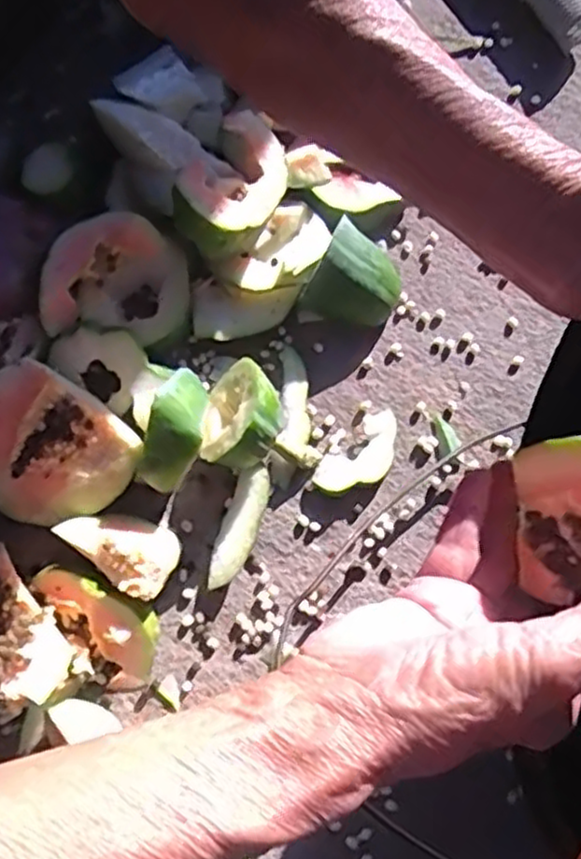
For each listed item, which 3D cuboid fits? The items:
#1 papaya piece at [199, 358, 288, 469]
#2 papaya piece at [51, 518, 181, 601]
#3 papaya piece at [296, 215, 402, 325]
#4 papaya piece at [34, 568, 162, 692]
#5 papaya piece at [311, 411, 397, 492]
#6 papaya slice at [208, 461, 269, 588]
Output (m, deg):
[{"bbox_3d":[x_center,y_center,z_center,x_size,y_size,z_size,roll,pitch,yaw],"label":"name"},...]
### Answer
[{"bbox_3d":[-0.029,-0.009,0.454,0.049,0.051,0.065,7,77,1],"label":"papaya piece"},{"bbox_3d":[-0.100,0.070,0.442,0.067,0.036,0.040,37,79,8],"label":"papaya piece"},{"bbox_3d":[0.045,-0.099,0.487,0.058,0.052,0.063,0,77,0],"label":"papaya piece"},{"bbox_3d":[-0.114,0.115,0.437,0.045,0.030,0.087,-36,80,-8],"label":"papaya piece"},{"bbox_3d":[0.046,0.018,0.473,0.068,0.012,0.033,-39,80,-9],"label":"papaya piece"},{"bbox_3d":[-0.031,0.062,0.461,0.021,0.010,0.079,16,77,3],"label":"papaya slice"}]

